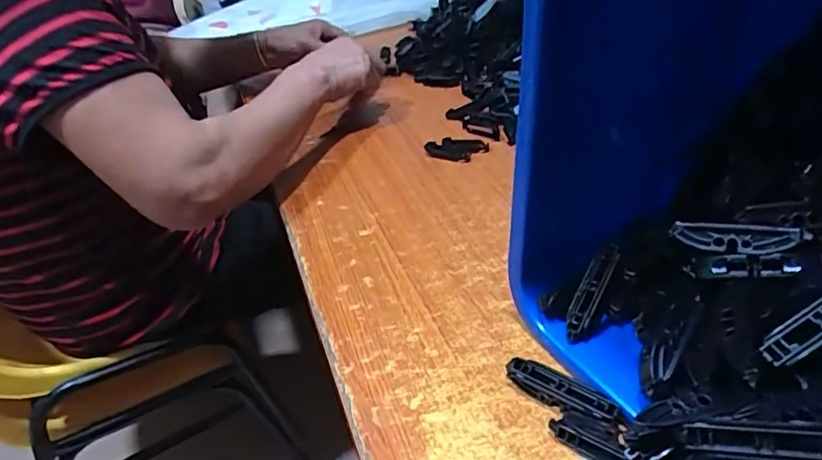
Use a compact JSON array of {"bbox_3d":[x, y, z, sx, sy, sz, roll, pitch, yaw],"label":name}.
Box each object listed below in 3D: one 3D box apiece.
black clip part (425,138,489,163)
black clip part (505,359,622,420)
[{"bbox_3d":[0.055,-0.097,0.669,0.074,0.013,0.037,3,37,11],"label":"black clip part"},{"bbox_3d":[0.102,0.111,0.379,0.074,0.019,0.016,18,42,29],"label":"black clip part"}]

